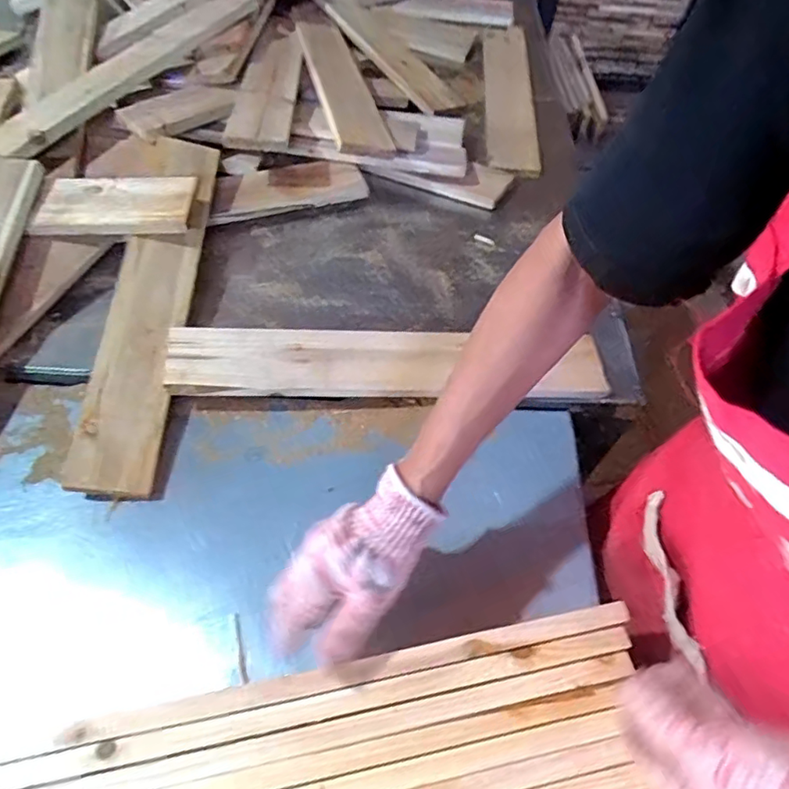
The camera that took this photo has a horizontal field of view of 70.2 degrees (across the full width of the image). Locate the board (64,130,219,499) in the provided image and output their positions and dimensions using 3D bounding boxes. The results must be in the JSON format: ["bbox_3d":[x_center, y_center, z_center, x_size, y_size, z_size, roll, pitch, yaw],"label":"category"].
[{"bbox_3d":[-0.289,-0.115,0.660,0.090,0.031,0.458,10,64,-19],"label":"board"}]

